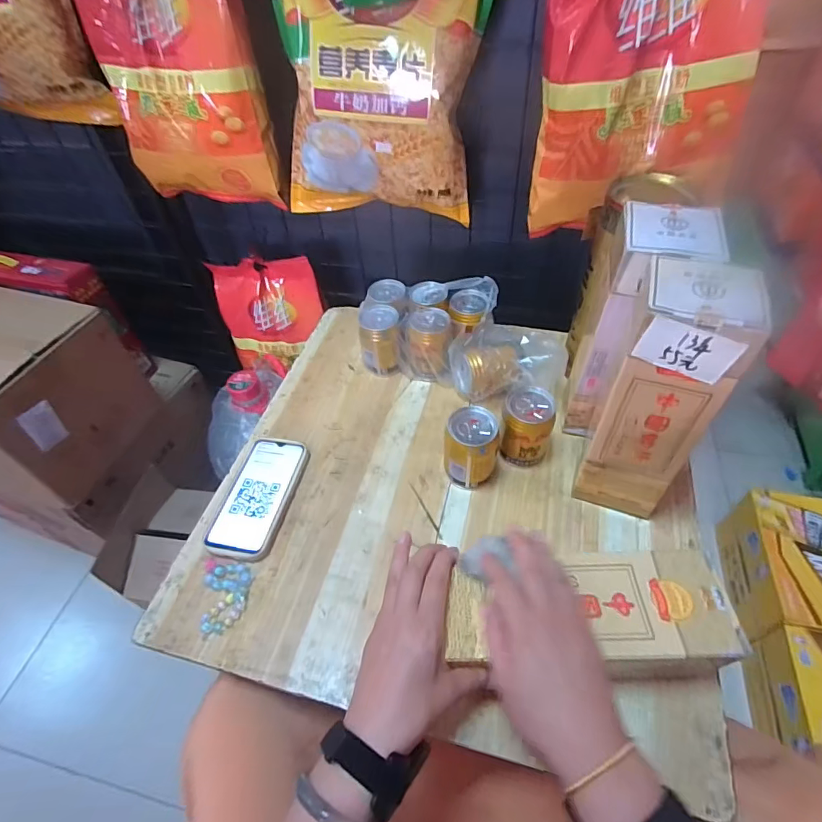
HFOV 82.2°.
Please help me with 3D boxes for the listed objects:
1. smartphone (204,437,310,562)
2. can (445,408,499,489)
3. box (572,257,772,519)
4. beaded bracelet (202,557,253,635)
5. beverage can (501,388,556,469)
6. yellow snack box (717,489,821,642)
[{"bbox_3d":[-0.193,0.107,0.601,0.084,0.014,0.167,7,51,10],"label":"smartphone"},{"bbox_3d":[0.074,0.049,0.576,0.061,0.096,0.055,7,51,11],"label":"can"},{"bbox_3d":[0.248,-0.009,0.485,0.086,0.268,0.091,14,52,16],"label":"box"},{"bbox_3d":[-0.203,0.199,0.522,0.051,0.009,0.081,-11,50,-5],"label":"beaded bracelet"},{"bbox_3d":[0.146,0.024,0.594,0.060,0.089,0.060,-2,50,3],"label":"beverage can"},{"bbox_3d":[0.776,0.315,0.919,0.223,0.148,0.264,6,50,10],"label":"yellow snack box"}]

